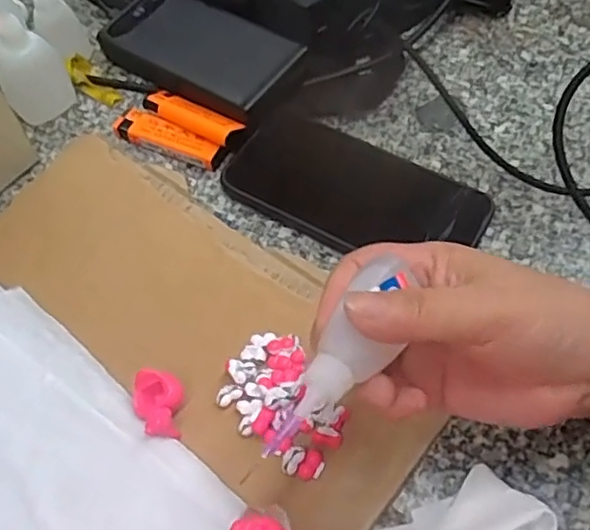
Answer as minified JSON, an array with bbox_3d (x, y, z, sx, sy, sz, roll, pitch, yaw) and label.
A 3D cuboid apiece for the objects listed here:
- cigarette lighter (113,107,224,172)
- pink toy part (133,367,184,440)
[{"bbox_3d":[-0.086,-0.088,0.452,0.087,0.016,0.021,22,62,16],"label":"cigarette lighter"},{"bbox_3d":[-0.071,0.072,0.336,0.025,0.016,0.031,4,58,5],"label":"pink toy part"}]

